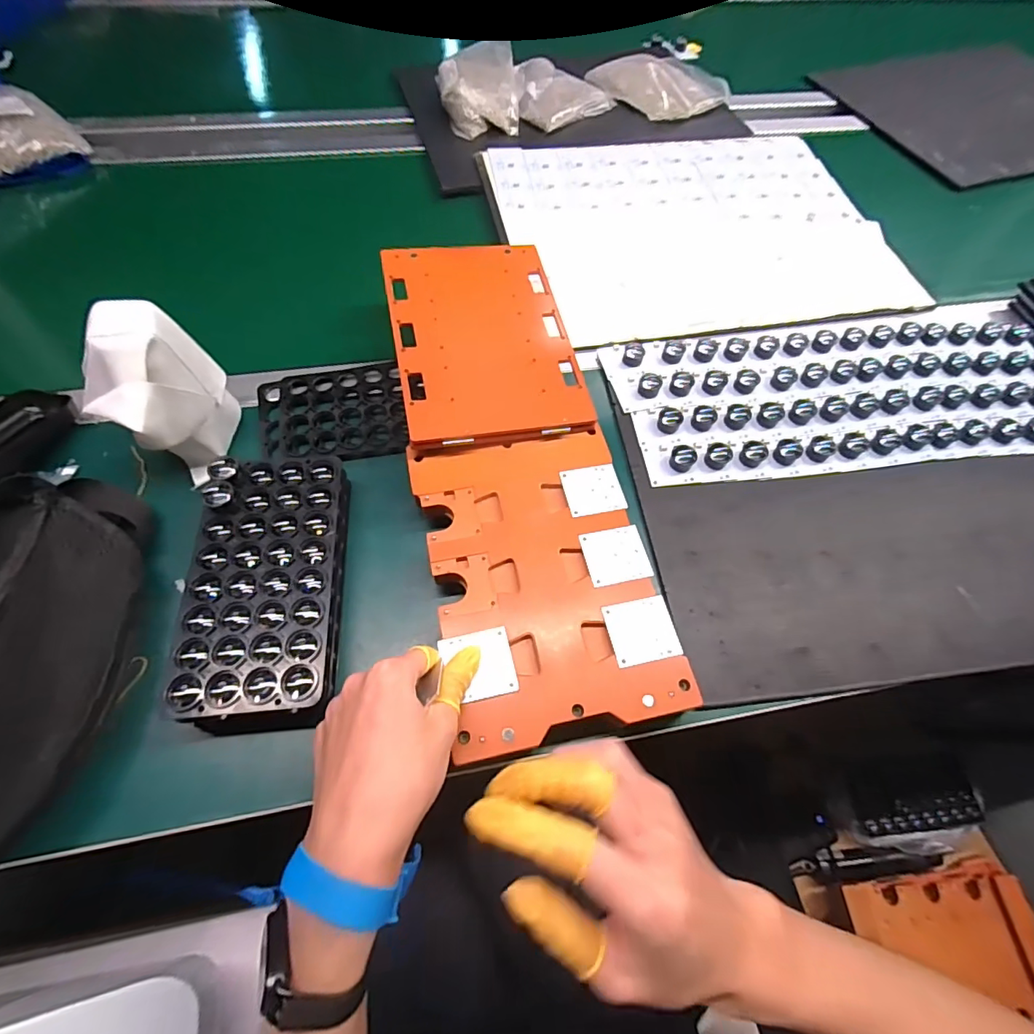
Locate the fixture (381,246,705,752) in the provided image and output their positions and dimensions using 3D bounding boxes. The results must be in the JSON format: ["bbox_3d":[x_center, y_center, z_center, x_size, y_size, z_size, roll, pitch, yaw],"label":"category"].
[{"bbox_3d":[-0.006,-0.061,0.421,0.160,0.021,0.449,-11,67,-8],"label":"fixture"}]

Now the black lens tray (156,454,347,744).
[{"bbox_3d":[-0.183,0.049,0.376,0.101,0.046,0.202,-3,63,-4],"label":"black lens tray"}]

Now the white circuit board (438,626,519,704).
[{"bbox_3d":[-0.026,0.100,0.343,0.046,0.004,0.044,-11,64,-8],"label":"white circuit board"}]

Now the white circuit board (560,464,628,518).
[{"bbox_3d":[0.063,-0.023,0.416,0.046,0.004,0.044,-9,63,-7],"label":"white circuit board"}]

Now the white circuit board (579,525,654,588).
[{"bbox_3d":[0.076,0.029,0.386,0.046,0.004,0.044,-10,64,-8],"label":"white circuit board"}]

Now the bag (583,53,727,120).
[{"bbox_3d":[0.217,-0.669,0.778,0.166,0.027,0.164,-25,66,-14],"label":"bag"}]

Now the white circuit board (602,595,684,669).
[{"bbox_3d":[0.089,0.080,0.359,0.047,0.004,0.044,-10,64,-8],"label":"white circuit board"}]

